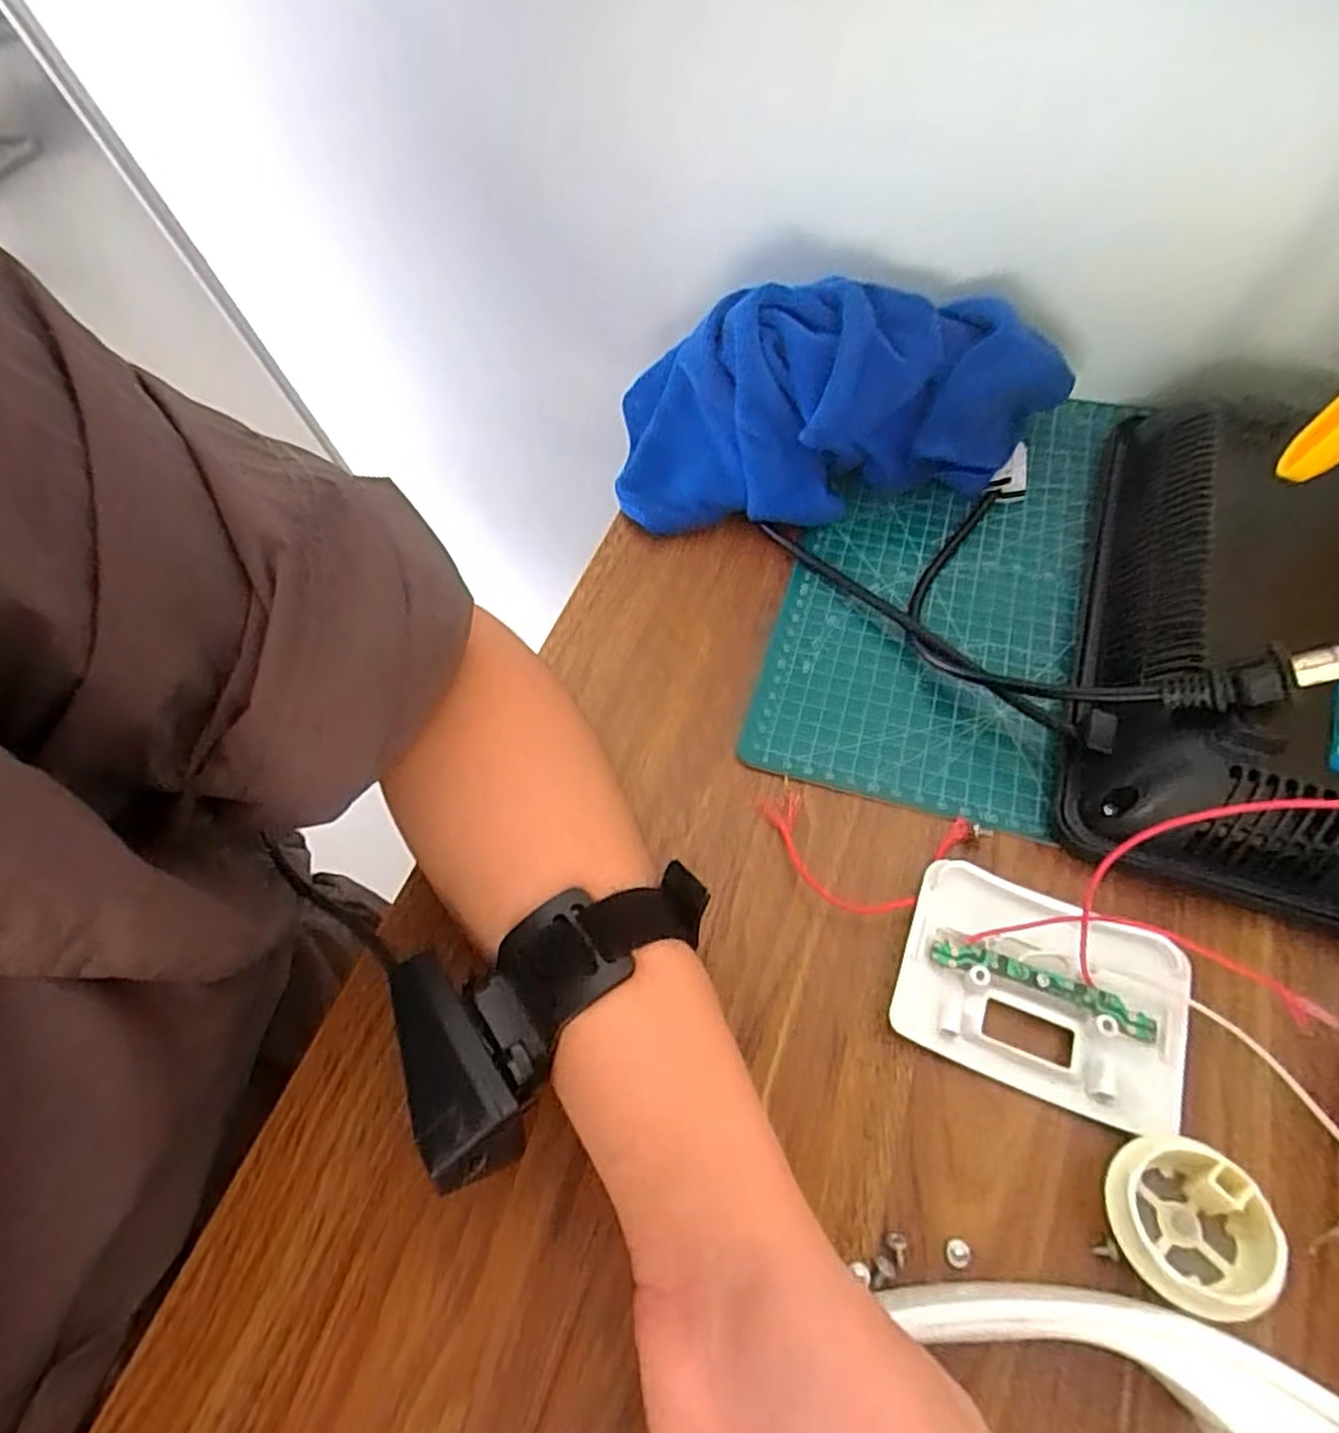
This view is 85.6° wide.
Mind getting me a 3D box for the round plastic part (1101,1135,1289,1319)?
[{"bbox_3d":[0.165,0.161,0.232,0.045,0.028,0.045,-2,60,3],"label":"round plastic part"}]

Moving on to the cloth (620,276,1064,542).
[{"bbox_3d":[0.090,-0.166,0.387,0.241,0.095,0.096,3,61,6],"label":"cloth"}]

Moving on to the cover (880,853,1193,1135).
[{"bbox_3d":[0.139,0.103,0.274,0.098,0.017,0.072,17,63,14],"label":"cover"}]

